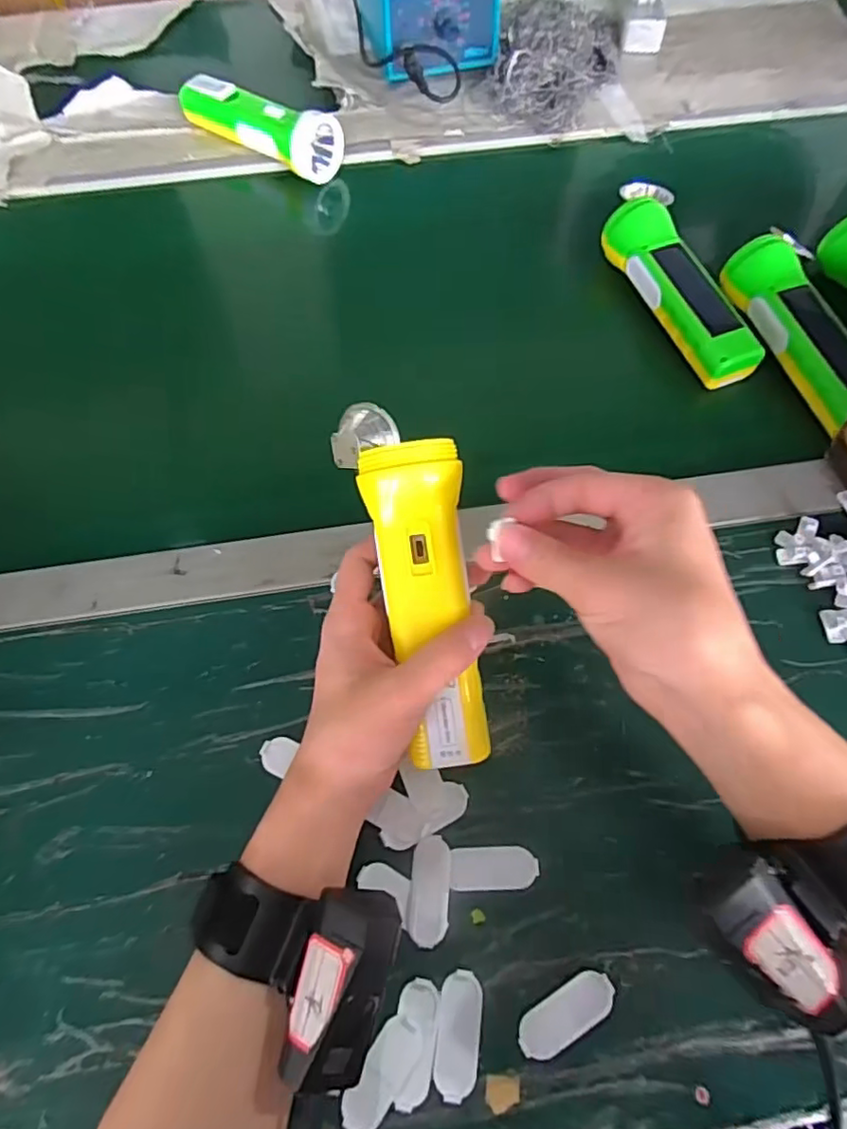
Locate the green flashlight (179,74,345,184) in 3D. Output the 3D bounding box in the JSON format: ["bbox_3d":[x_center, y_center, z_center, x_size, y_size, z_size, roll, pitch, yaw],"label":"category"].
[{"bbox_3d":[-0.156,-0.412,0.568,0.161,0.045,0.049,30,69,13],"label":"green flashlight"}]

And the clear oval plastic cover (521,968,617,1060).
[{"bbox_3d":[0.069,0.217,0.290,0.050,0.004,0.021,-31,68,-13],"label":"clear oval plastic cover"}]

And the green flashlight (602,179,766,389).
[{"bbox_3d":[0.200,-0.217,0.468,0.055,0.055,0.183,-22,67,-9],"label":"green flashlight"}]

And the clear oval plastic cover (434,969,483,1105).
[{"bbox_3d":[0.017,0.224,0.287,0.021,0.004,0.050,8,65,4],"label":"clear oval plastic cover"}]

